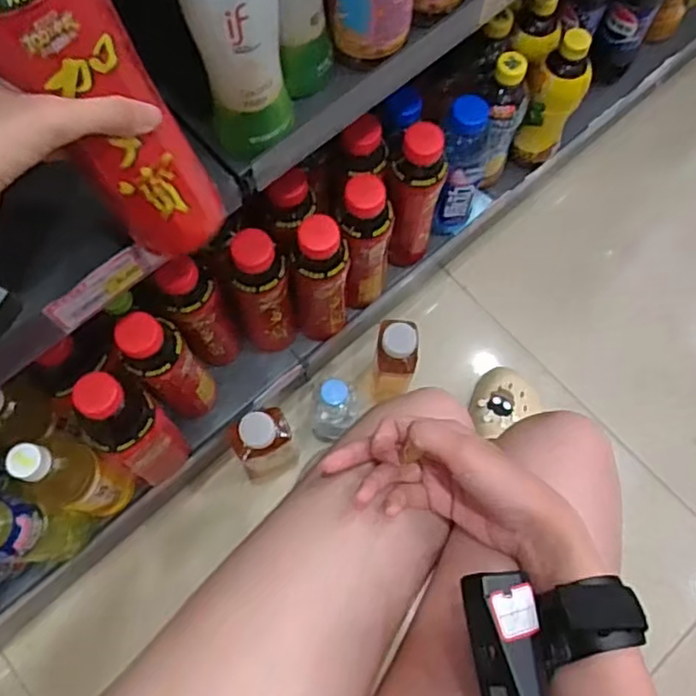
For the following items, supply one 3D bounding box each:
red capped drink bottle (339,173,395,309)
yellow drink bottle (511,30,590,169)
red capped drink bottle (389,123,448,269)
[{"bbox_3d":[0.020,-0.105,0.733,0.055,0.222,0.061,7,73,1],"label":"red capped drink bottle"},{"bbox_3d":[0.250,-0.294,0.798,0.053,0.184,0.056,0,73,-1],"label":"yellow drink bottle"},{"bbox_3d":[0.074,-0.162,0.748,0.059,0.219,0.063,12,73,3],"label":"red capped drink bottle"}]

